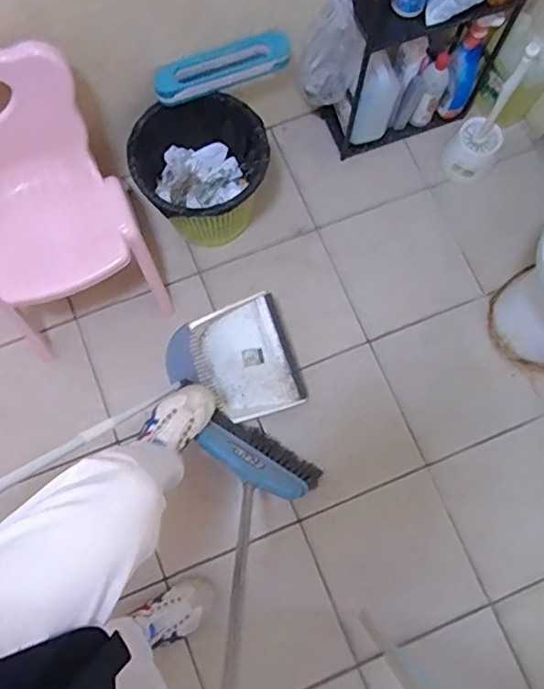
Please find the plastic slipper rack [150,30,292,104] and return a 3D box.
[{"bbox_3d":[-0.096,-0.530,1.092,0.264,0.021,0.072,-19,115,-2],"label":"plastic slipper rack"}]

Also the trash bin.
[{"bbox_3d":[-0.139,-0.340,1.218,0.252,0.261,0.236,0,77,0],"label":"trash bin"}]

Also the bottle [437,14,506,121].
[{"bbox_3d":[0.428,-0.605,1.259,0.083,0.249,0.061,-1,77,0],"label":"bottle"}]

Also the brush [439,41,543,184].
[{"bbox_3d":[0.461,-0.480,1.205,0.112,0.351,0.122,34,79,7],"label":"brush"}]

